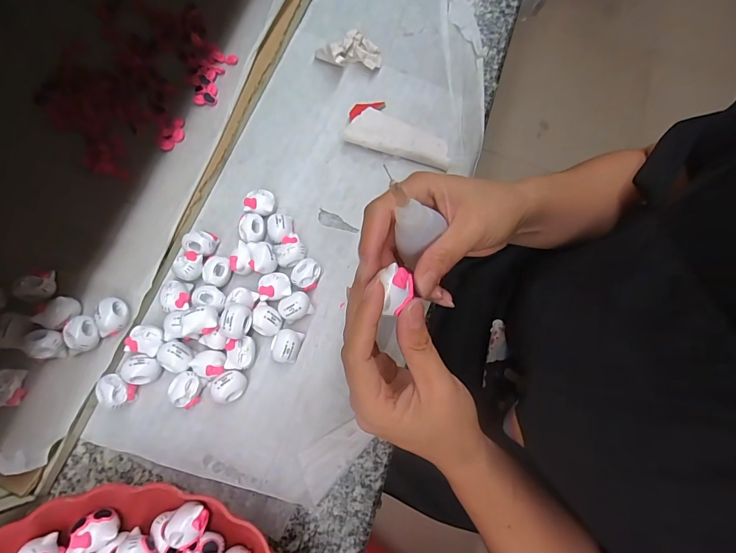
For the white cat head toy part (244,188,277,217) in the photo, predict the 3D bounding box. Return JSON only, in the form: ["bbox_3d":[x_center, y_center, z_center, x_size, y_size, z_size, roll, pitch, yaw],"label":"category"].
[{"bbox_3d":[-0.090,-0.062,0.323,0.026,0.019,0.023,16,78,3],"label":"white cat head toy part"}]

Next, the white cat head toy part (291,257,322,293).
[{"bbox_3d":[-0.050,-0.001,0.308,0.021,0.018,0.025,23,78,4],"label":"white cat head toy part"}]

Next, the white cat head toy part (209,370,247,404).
[{"bbox_3d":[-0.104,0.083,0.281,0.024,0.019,0.022,0,77,-1],"label":"white cat head toy part"}]

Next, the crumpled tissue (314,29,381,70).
[{"bbox_3d":[-0.019,-0.215,0.355,0.062,0.025,0.034,-6,78,-2],"label":"crumpled tissue"}]

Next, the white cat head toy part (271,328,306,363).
[{"bbox_3d":[-0.063,0.054,0.291,0.023,0.018,0.025,15,78,2],"label":"white cat head toy part"}]

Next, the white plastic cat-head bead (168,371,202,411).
[{"bbox_3d":[-0.136,0.084,0.279,0.019,0.018,0.026,5,77,0],"label":"white plastic cat-head bead"}]

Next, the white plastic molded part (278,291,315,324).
[{"bbox_3d":[-0.058,0.024,0.299,0.025,0.018,0.021,-33,80,-8],"label":"white plastic molded part"}]

